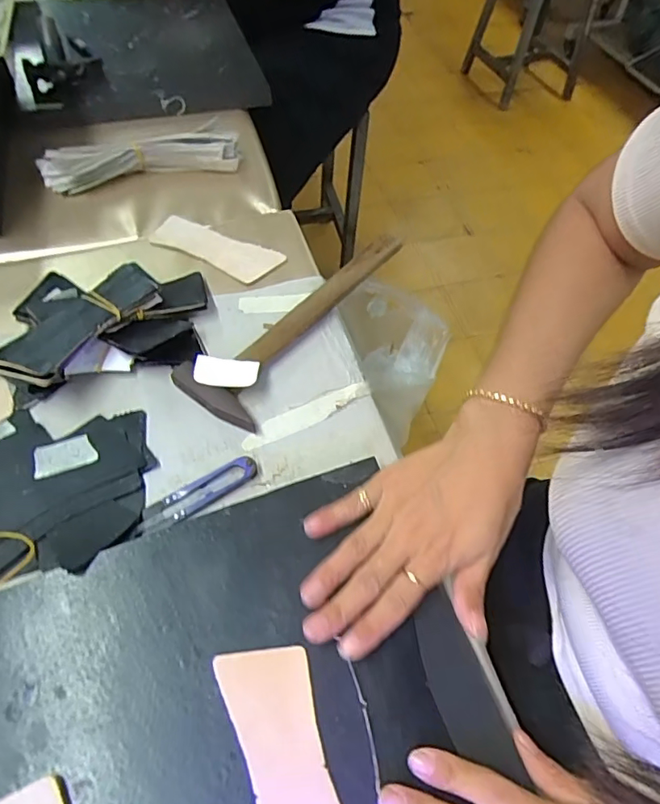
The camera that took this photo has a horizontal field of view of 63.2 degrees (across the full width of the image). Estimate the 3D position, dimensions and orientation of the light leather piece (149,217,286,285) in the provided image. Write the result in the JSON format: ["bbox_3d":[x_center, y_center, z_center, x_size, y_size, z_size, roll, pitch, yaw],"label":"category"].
[{"bbox_3d":[-0.113,-0.154,0.534,0.129,0.005,0.047,25,60,11],"label":"light leather piece"}]

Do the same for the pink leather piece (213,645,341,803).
[{"bbox_3d":[-0.020,0.202,0.284,0.050,0.004,0.137,-15,59,-13],"label":"pink leather piece"}]

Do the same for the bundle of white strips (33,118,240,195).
[{"bbox_3d":[-0.209,-0.273,0.603,0.215,0.033,0.057,-16,59,-14],"label":"bundle of white strips"}]

